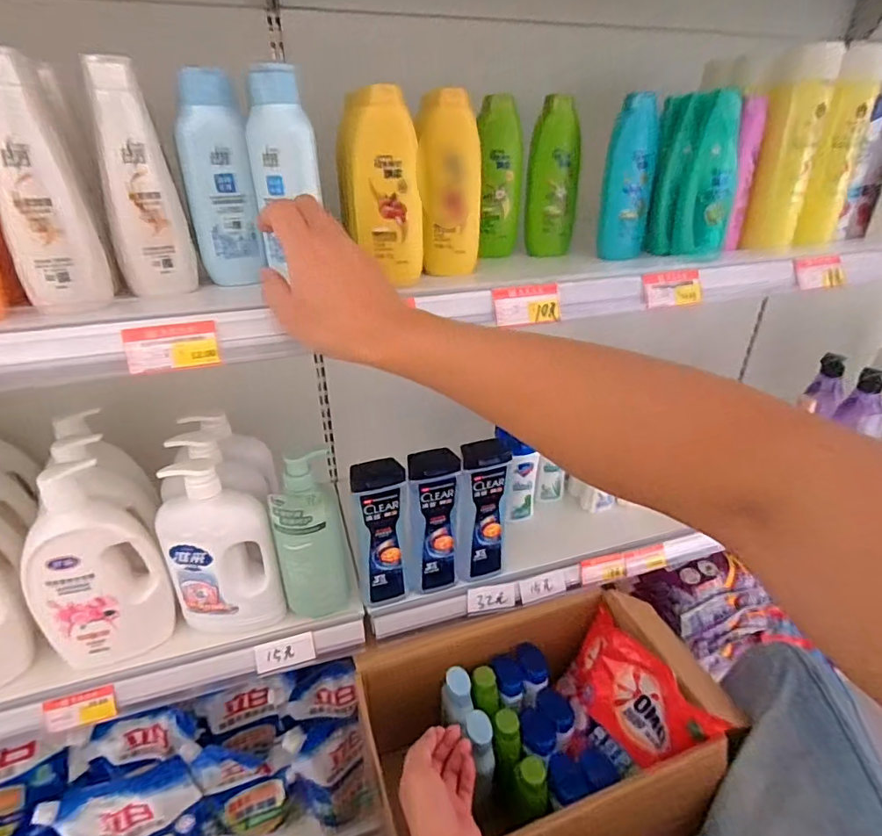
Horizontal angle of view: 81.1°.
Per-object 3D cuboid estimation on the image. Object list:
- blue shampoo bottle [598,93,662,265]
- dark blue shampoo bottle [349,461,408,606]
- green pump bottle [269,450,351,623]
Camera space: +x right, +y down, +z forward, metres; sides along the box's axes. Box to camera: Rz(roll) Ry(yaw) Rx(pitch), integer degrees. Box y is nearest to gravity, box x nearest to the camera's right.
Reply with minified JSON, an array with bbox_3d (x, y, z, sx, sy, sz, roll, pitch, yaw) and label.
[{"bbox_3d":[0.206,-0.265,0.577,0.058,0.163,0.039,-6,26,-11],"label":"blue shampoo bottle"},{"bbox_3d":[-0.073,0.151,0.651,0.065,0.207,0.041,-7,31,-13],"label":"dark blue shampoo bottle"},{"bbox_3d":[-0.158,0.148,0.628,0.080,0.211,0.055,-9,31,-16],"label":"green pump bottle"}]

